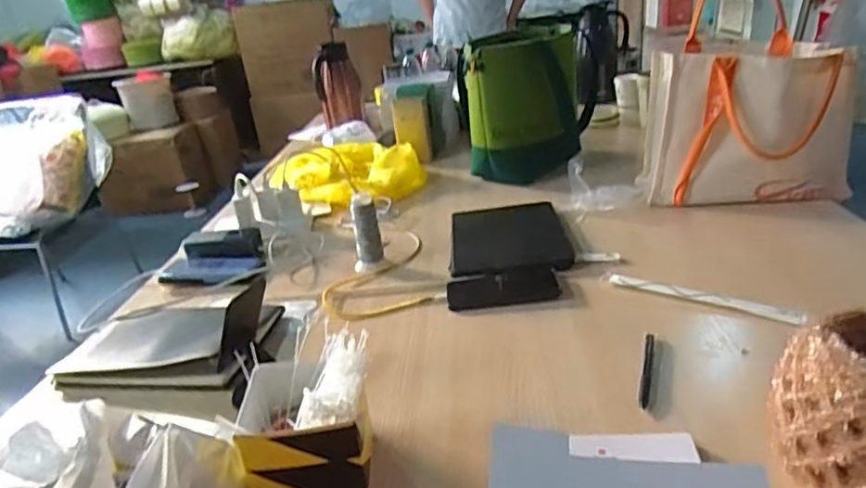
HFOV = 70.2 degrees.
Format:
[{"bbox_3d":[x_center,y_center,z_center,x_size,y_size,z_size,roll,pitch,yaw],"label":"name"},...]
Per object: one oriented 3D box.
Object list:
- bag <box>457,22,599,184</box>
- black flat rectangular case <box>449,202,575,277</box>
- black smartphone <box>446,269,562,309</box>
[{"bbox_3d":[0.205,-0.308,1.334,0.281,0.287,0.227,-2,25,9],"label":"bag"},{"bbox_3d":[0.126,-0.011,1.029,0.188,0.025,0.240,-4,24,5],"label":"black flat rectangular case"},{"bbox_3d":[0.100,0.063,0.884,0.158,0.010,0.070,-7,24,-1],"label":"black smartphone"}]

